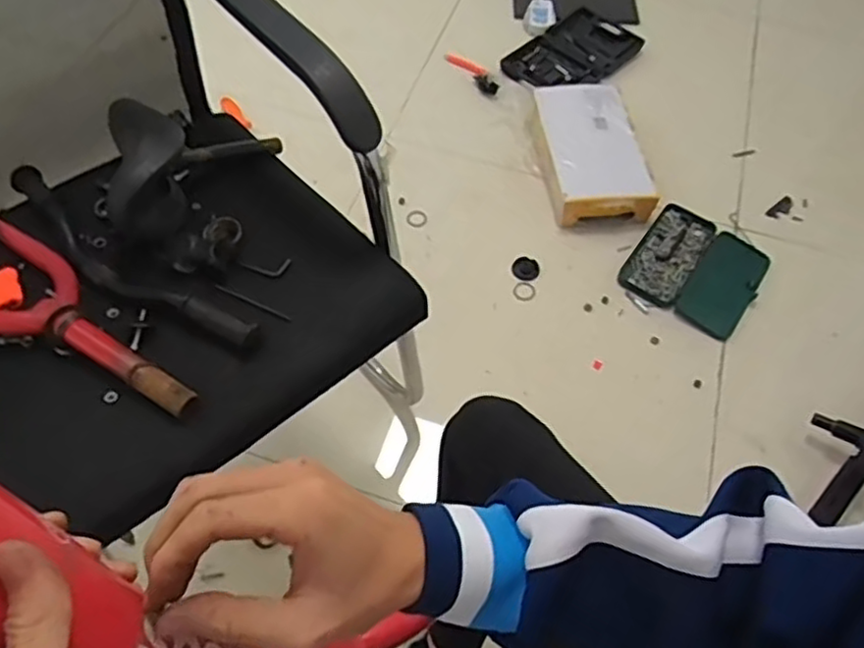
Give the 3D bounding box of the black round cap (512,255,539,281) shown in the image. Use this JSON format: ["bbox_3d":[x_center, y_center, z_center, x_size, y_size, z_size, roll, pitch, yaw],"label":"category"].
[{"bbox_3d":[0.191,-0.113,1.376,0.057,0.006,0.056,1,61,-2],"label":"black round cap"}]

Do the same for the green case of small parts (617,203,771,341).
[{"bbox_3d":[0.540,-0.115,1.379,0.244,0.033,0.259,32,64,14],"label":"green case of small parts"}]

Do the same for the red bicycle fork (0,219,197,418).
[{"bbox_3d":[-0.405,-0.004,0.718,0.375,0.038,0.117,33,62,16],"label":"red bicycle fork"}]

